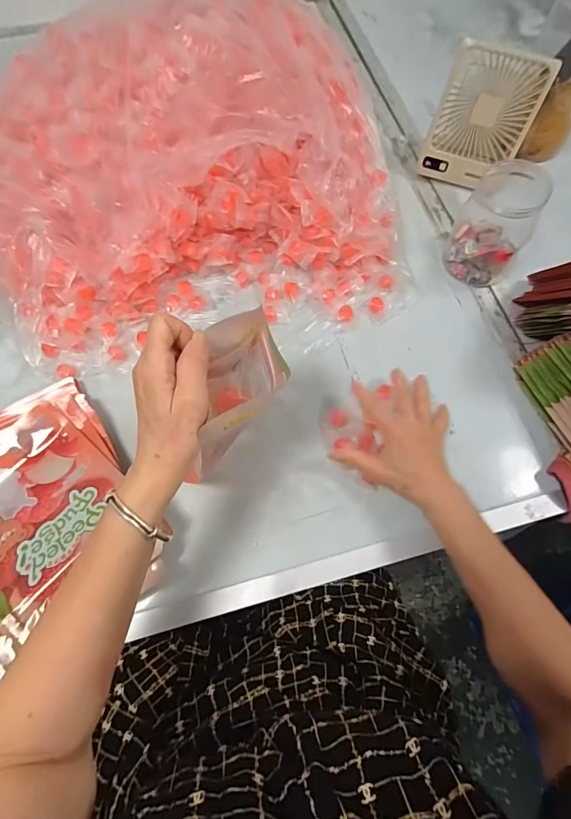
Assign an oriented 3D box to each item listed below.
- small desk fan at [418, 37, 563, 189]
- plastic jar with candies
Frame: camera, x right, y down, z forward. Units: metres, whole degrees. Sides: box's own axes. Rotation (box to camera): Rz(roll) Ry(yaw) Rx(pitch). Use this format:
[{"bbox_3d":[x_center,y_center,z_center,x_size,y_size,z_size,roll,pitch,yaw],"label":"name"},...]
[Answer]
[{"bbox_3d":[0.294,-0.433,0.588,0.133,0.163,0.042,26,42,12],"label":"small desk fan"},{"bbox_3d":[0.283,-0.249,0.530,0.090,0.122,0.095,0,68,0],"label":"plastic jar with candies"}]

